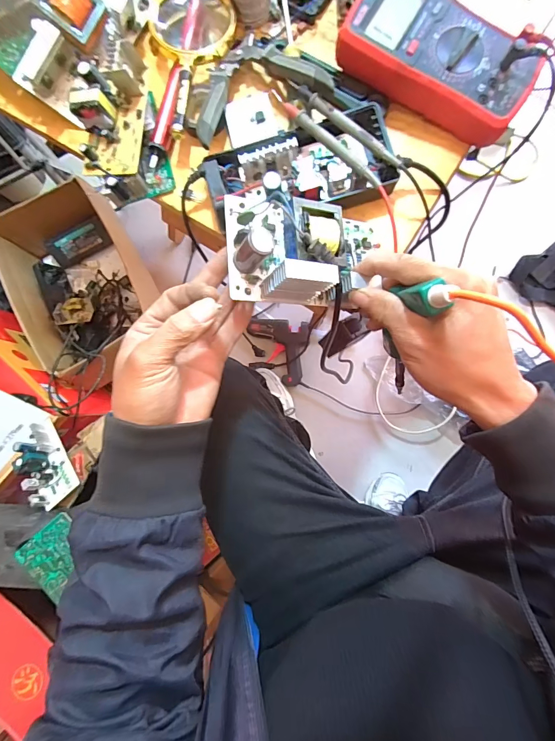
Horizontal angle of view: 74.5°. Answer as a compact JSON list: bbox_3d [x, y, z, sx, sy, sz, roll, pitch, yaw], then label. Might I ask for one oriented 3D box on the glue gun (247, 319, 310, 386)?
[{"bbox_3d":[-0.002,-0.050,0.907,0.144,0.033,0.160,6,85,6],"label":"glue gun"}]

